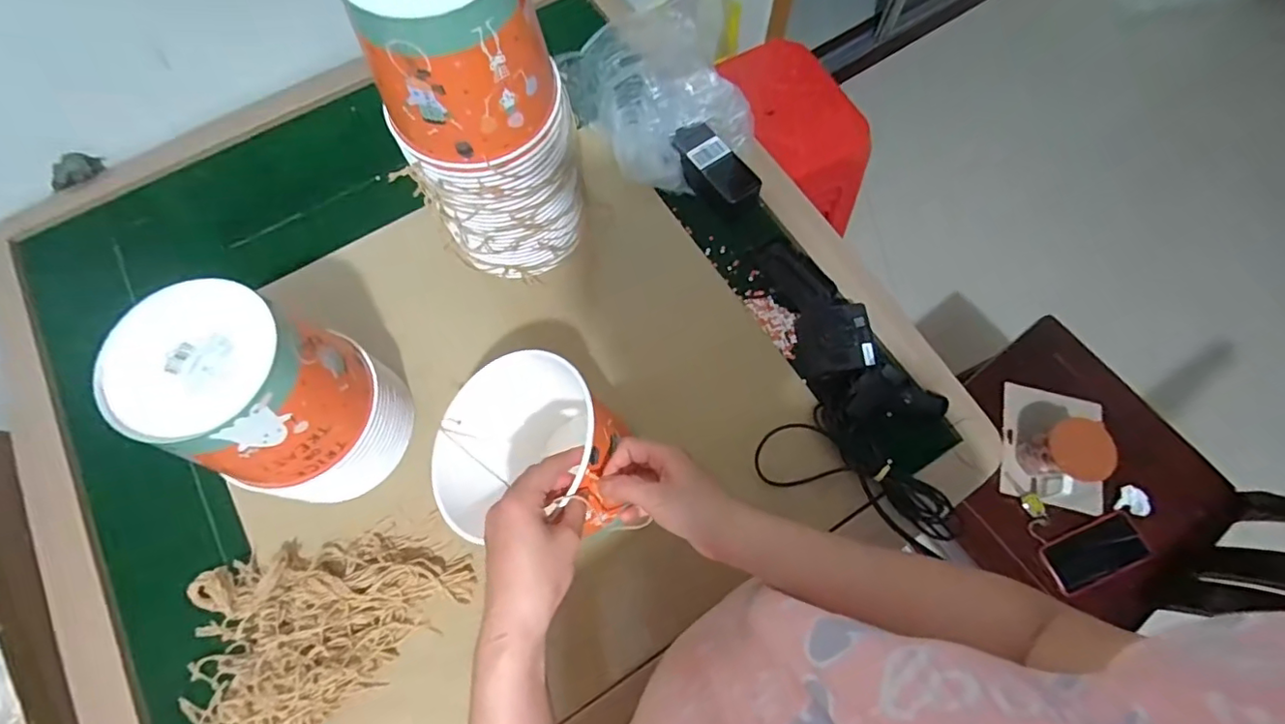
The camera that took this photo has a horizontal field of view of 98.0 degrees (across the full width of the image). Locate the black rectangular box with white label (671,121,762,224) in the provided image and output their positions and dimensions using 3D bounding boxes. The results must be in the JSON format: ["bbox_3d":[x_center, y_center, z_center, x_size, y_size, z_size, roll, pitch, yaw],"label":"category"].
[{"bbox_3d":[0.095,-0.245,0.723,0.061,0.045,0.135,-38,74,-13],"label":"black rectangular box with white label"}]

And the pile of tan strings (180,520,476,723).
[{"bbox_3d":[-0.335,0.252,0.550,0.225,0.039,0.260,35,74,12],"label":"pile of tan strings"}]

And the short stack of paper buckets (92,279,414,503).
[{"bbox_3d":[-0.327,0.040,0.522,0.146,0.228,0.149,30,73,11],"label":"short stack of paper buckets"}]

